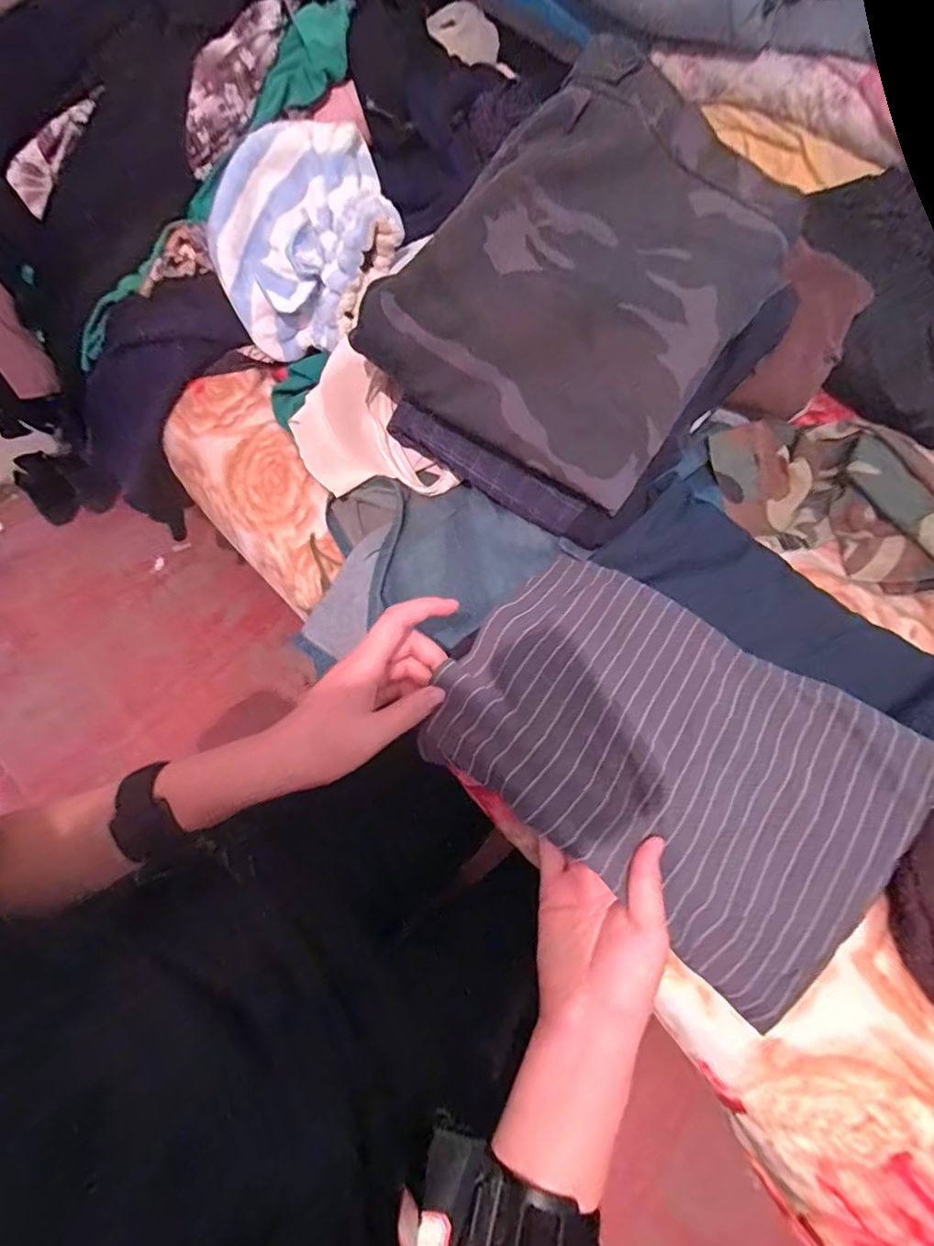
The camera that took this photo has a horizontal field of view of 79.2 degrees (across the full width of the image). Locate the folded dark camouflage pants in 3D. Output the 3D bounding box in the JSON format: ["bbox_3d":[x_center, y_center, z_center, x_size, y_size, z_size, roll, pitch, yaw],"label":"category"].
[{"bbox_3d":[0.108,-0.295,0.478,0.265,0.034,0.332,33,88,-7],"label":"folded dark camouflage pants"}]

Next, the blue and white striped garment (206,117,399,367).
[{"bbox_3d":[-0.178,-0.414,0.606,0.211,0.082,0.226,-18,94,13],"label":"blue and white striped garment"}]

